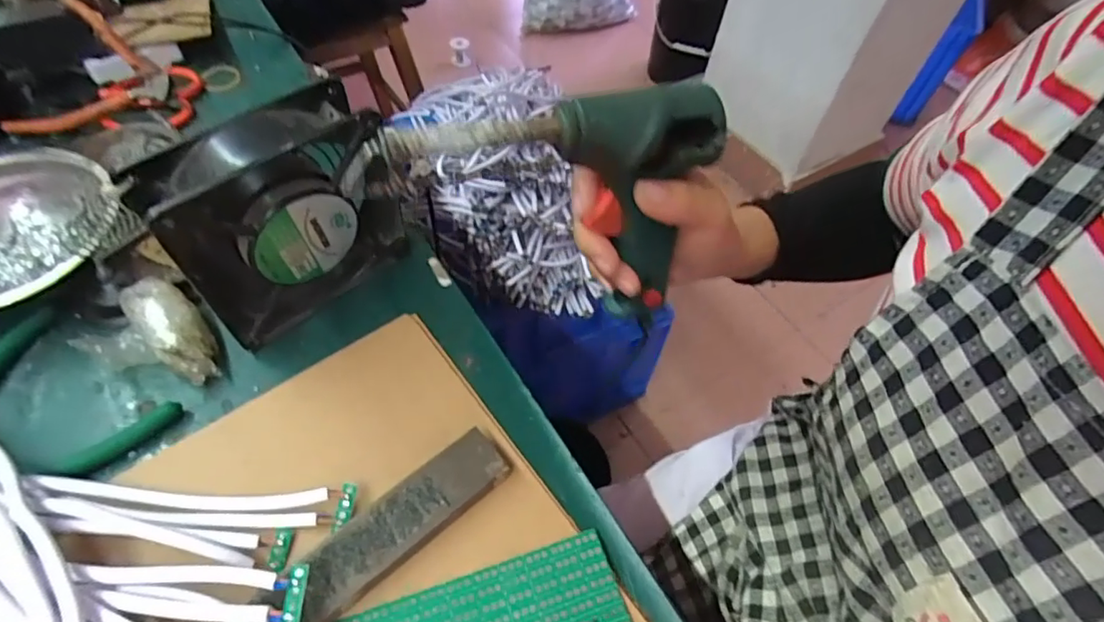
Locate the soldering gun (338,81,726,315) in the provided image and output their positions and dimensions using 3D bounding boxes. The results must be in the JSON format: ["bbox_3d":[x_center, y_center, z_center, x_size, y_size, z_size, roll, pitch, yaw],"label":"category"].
[{"bbox_3d":[-0.005,-0.058,0.299,0.176,0.112,0.043,-3,55,-6],"label":"soldering gun"}]

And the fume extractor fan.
[{"bbox_3d":[-0.145,-0.050,0.312,0.044,0.117,0.124,41,62,20],"label":"fume extractor fan"}]

